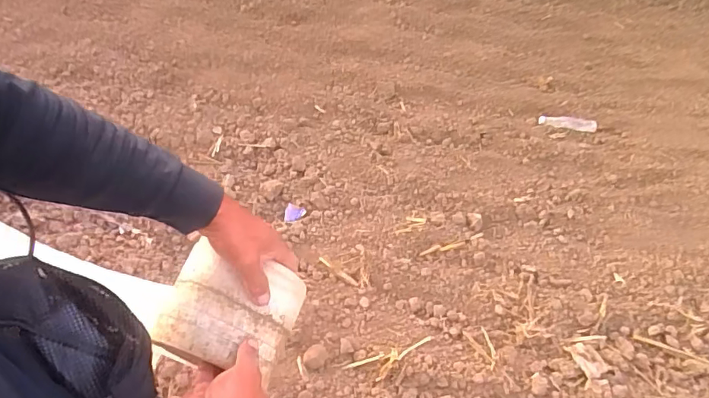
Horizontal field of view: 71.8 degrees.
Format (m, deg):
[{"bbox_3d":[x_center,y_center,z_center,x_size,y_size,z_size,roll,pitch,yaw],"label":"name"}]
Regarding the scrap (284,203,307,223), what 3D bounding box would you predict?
[{"bbox_3d":[-0.226,0.051,1.865,0.079,0.009,0.085,1,54,4],"label":"scrap"}]

